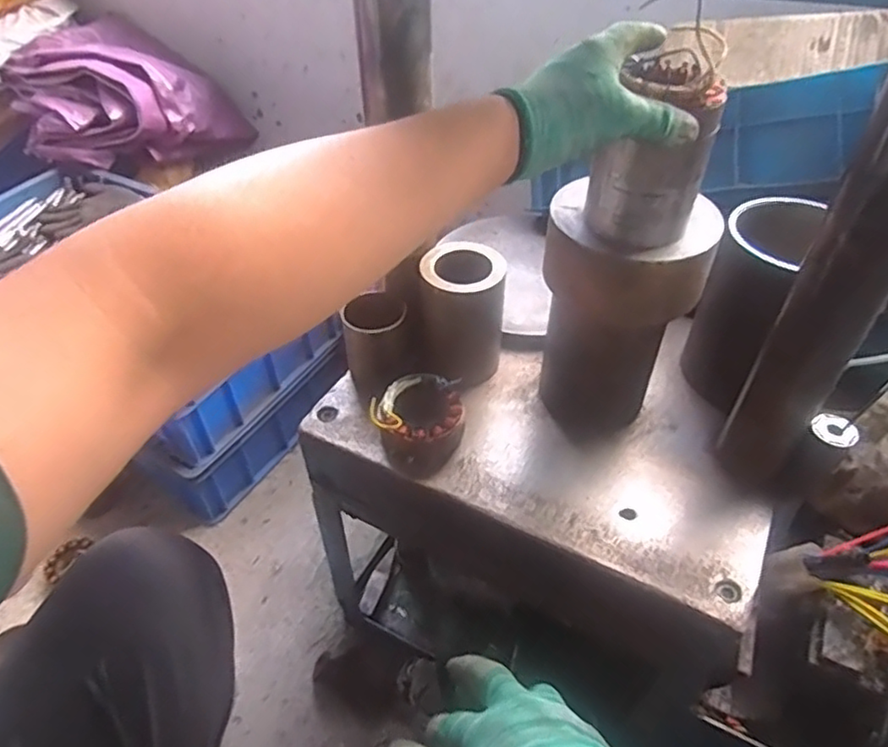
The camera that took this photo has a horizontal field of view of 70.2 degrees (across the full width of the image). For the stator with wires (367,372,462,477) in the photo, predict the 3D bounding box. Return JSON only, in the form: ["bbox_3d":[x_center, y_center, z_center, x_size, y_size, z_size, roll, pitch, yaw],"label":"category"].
[{"bbox_3d":[-0.025,0.047,0.639,0.087,0.056,0.096,2,45,2],"label":"stator with wires"}]

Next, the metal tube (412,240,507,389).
[{"bbox_3d":[0.016,-0.057,0.690,0.095,0.140,0.093,5,45,5],"label":"metal tube"}]

